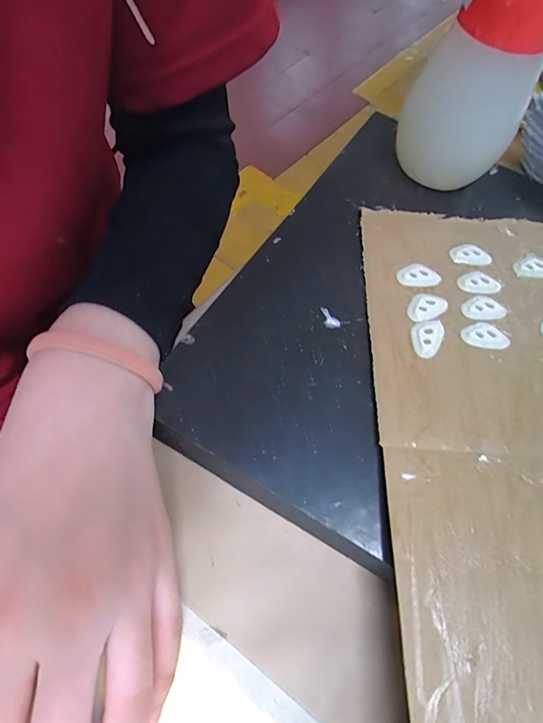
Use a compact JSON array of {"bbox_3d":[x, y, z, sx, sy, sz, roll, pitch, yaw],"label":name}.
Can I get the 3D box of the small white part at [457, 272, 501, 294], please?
[{"bbox_3d":[0.124,-0.047,0.244,0.024,0.004,0.015,-3,62,-3],"label":"small white part"}]

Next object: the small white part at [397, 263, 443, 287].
[{"bbox_3d":[0.088,-0.051,0.246,0.025,0.004,0.017,-12,63,-8],"label":"small white part"}]

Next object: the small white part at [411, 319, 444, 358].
[{"bbox_3d":[0.085,-0.013,0.224,0.016,0.004,0.025,19,63,8],"label":"small white part"}]

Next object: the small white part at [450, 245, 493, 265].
[{"bbox_3d":[0.123,-0.066,0.254,0.024,0.006,0.013,-1,62,-2],"label":"small white part"}]

